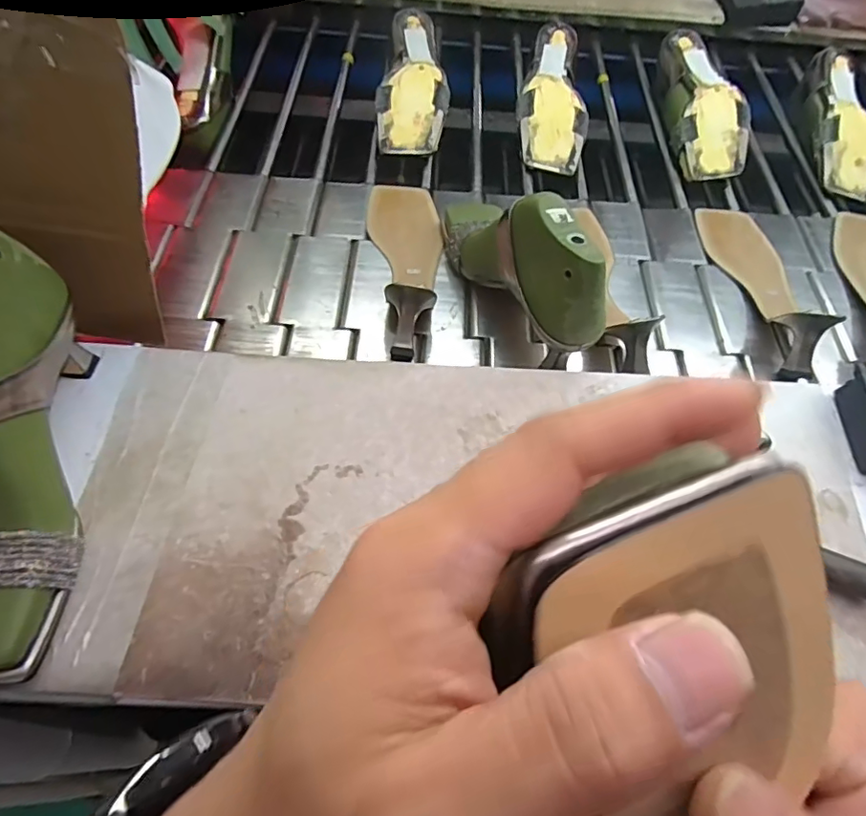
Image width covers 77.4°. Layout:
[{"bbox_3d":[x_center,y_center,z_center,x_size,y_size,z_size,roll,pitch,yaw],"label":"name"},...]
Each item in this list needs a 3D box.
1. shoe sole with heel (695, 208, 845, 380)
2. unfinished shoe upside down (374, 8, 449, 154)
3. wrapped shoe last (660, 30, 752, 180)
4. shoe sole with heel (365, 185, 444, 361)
[{"bbox_3d":[0.364,-0.145,0.570,0.080,0.058,0.248,-4,58,-7],"label":"shoe sole with heel"},{"bbox_3d":[-0.026,-0.418,0.697,0.083,0.069,0.225,2,58,-3],"label":"unfinished shoe upside down"},{"bbox_3d":[0.358,-0.402,0.721,0.080,0.072,0.236,2,58,-3],"label":"wrapped shoe last"},{"bbox_3d":[-0.025,-0.165,0.552,0.076,0.055,0.250,-2,58,-6],"label":"shoe sole with heel"}]

